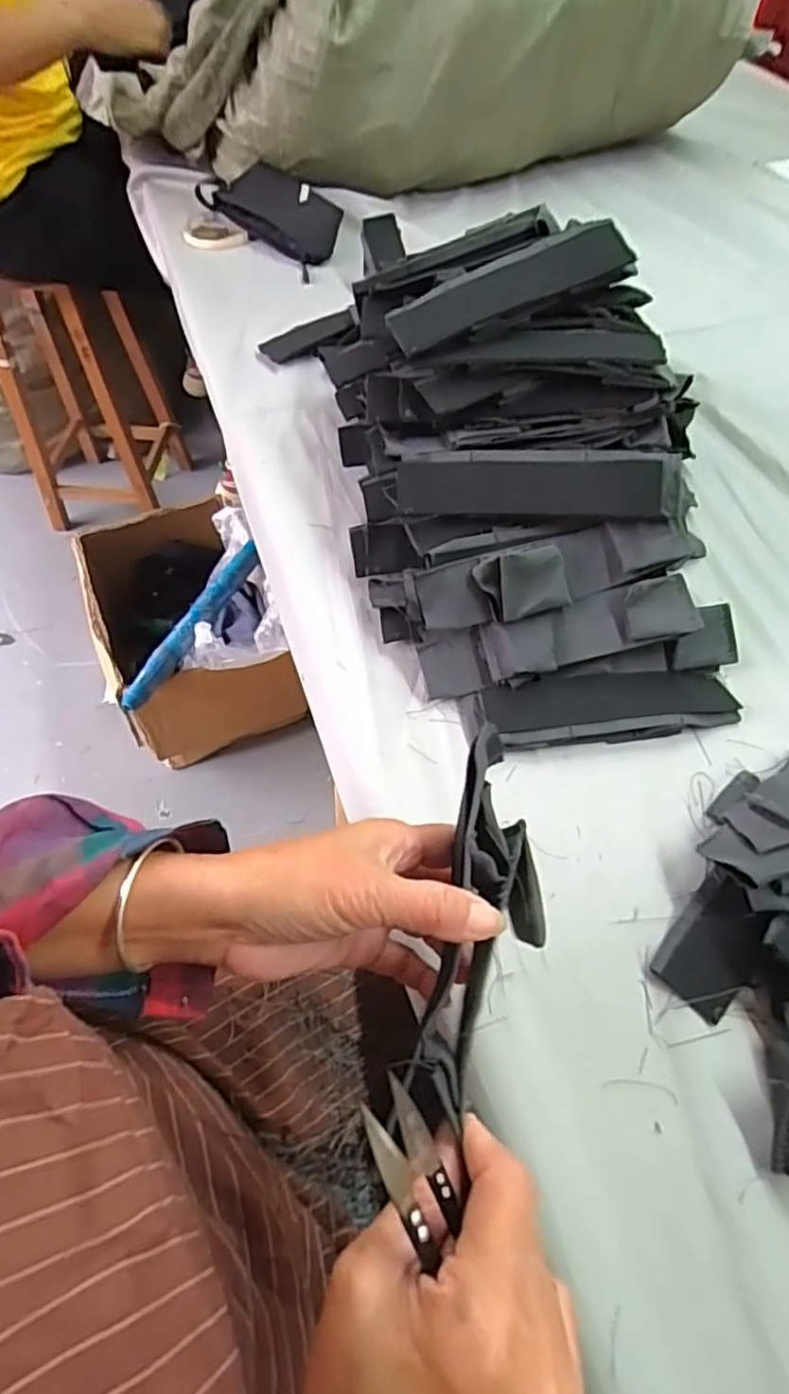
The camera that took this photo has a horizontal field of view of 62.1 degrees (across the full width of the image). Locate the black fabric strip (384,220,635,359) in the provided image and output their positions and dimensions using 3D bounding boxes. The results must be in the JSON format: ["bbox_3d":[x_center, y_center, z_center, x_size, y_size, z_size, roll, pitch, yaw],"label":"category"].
[{"bbox_3d":[0.087,-0.306,0.491,0.186,0.020,0.046,-23,60,-2],"label":"black fabric strip"}]

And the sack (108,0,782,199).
[{"bbox_3d":[0.066,-0.949,0.888,0.834,0.354,0.301,-23,61,-15],"label":"sack"}]

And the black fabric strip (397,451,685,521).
[{"bbox_3d":[0.101,-0.155,0.478,0.199,0.020,0.046,4,92,13],"label":"black fabric strip"}]

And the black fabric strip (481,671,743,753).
[{"bbox_3d":[0.156,0.008,0.473,0.180,0.019,0.046,-6,57,-6],"label":"black fabric strip"}]

